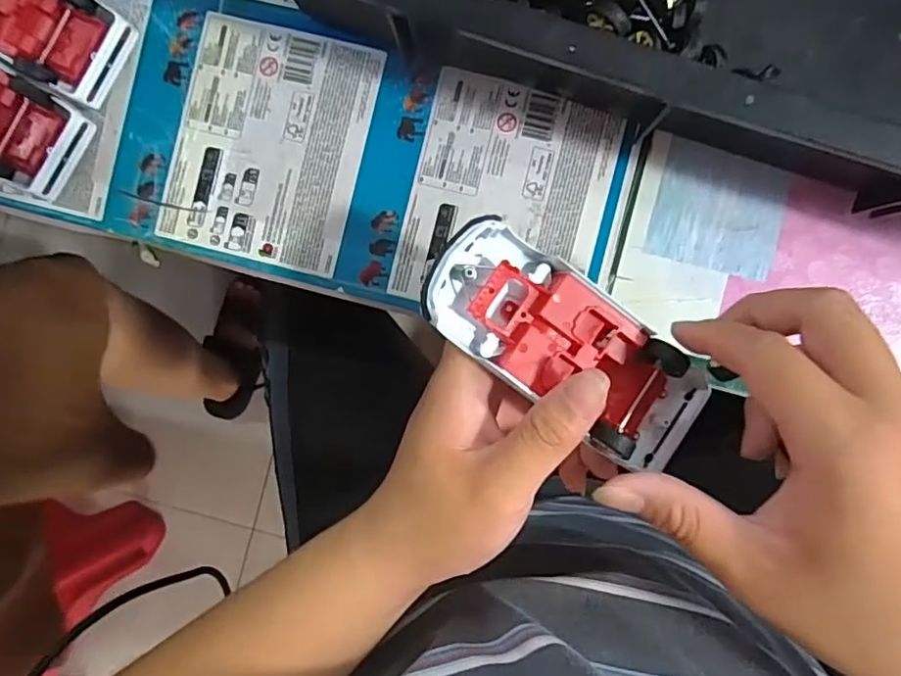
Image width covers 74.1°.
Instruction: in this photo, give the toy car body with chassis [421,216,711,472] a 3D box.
[{"bbox_3d":[0.050,0.004,0.254,0.129,0.026,0.051,33,93,-8],"label":"toy car body with chassis"}]

